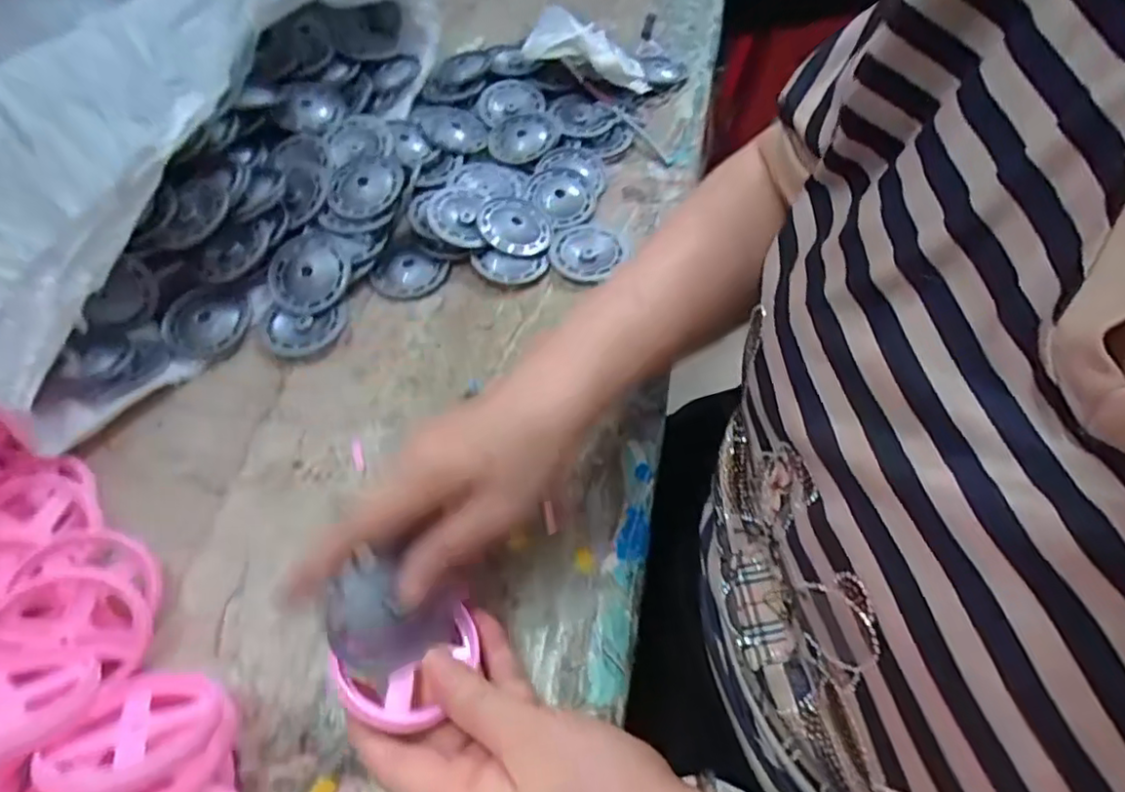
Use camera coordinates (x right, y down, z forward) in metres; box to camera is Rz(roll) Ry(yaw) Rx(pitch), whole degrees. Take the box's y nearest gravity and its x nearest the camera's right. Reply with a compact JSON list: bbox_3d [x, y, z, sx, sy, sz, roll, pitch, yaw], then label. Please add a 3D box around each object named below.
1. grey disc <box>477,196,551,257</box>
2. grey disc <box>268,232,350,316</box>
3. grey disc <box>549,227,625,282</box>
[{"bbox_3d":[-0.034,-0.127,0.462,0.052,0.007,0.053,9,58,-15],"label":"grey disc"},{"bbox_3d":[-0.178,-0.086,0.435,0.054,0.010,0.055,-1,84,6],"label":"grey disc"},{"bbox_3d":[0.017,-0.107,0.458,0.052,0.004,0.053,1,57,-1],"label":"grey disc"}]

